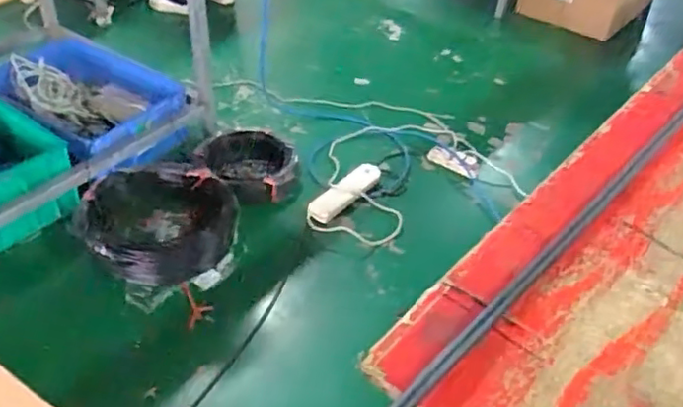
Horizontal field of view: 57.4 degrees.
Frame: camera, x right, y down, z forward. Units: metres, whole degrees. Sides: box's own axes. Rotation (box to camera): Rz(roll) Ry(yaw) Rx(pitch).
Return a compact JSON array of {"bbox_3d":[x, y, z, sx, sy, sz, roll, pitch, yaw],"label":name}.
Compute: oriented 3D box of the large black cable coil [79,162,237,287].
[{"bbox_3d":[-0.521,0.043,1.777,0.432,0.072,0.404,1,43,-1],"label":"large black cable coil"}]

